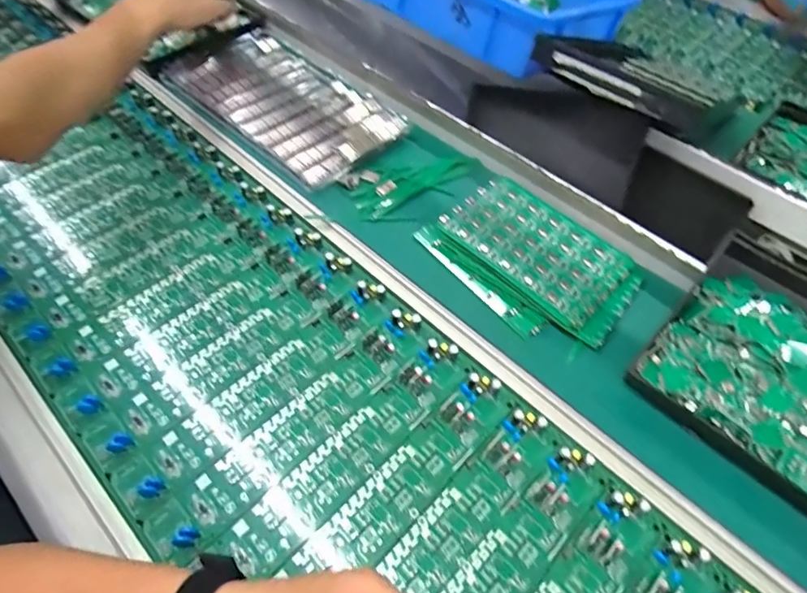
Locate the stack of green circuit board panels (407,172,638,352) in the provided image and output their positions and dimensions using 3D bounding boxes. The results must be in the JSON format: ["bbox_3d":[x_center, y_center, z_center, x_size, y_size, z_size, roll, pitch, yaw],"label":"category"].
[{"bbox_3d":[0.130,-0.041,0.503,0.133,0.024,0.198,-39,65,-19],"label":"stack of green circuit board panels"}]

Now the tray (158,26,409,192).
[{"bbox_3d":[-0.152,-0.256,0.636,0.306,0.025,0.165,37,61,21],"label":"tray"}]

